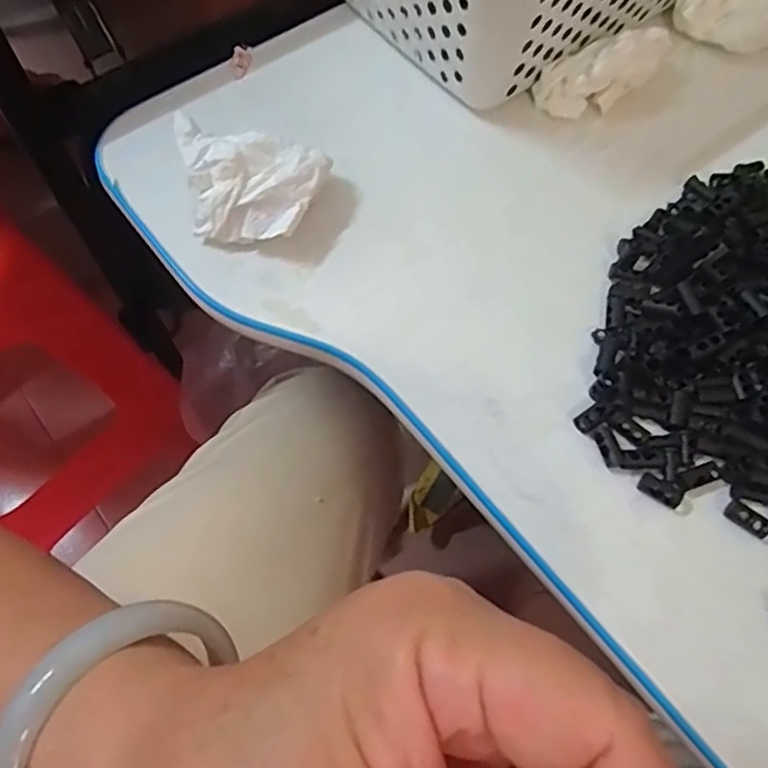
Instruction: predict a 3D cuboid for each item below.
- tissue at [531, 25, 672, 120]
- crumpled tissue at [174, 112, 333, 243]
[{"bbox_3d":[0.130,-0.180,0.370,0.081,0.026,0.028,-21,68,-11],"label":"tissue"},{"bbox_3d":[-0.078,-0.105,0.335,0.085,0.035,0.060,16,66,5],"label":"crumpled tissue"}]

